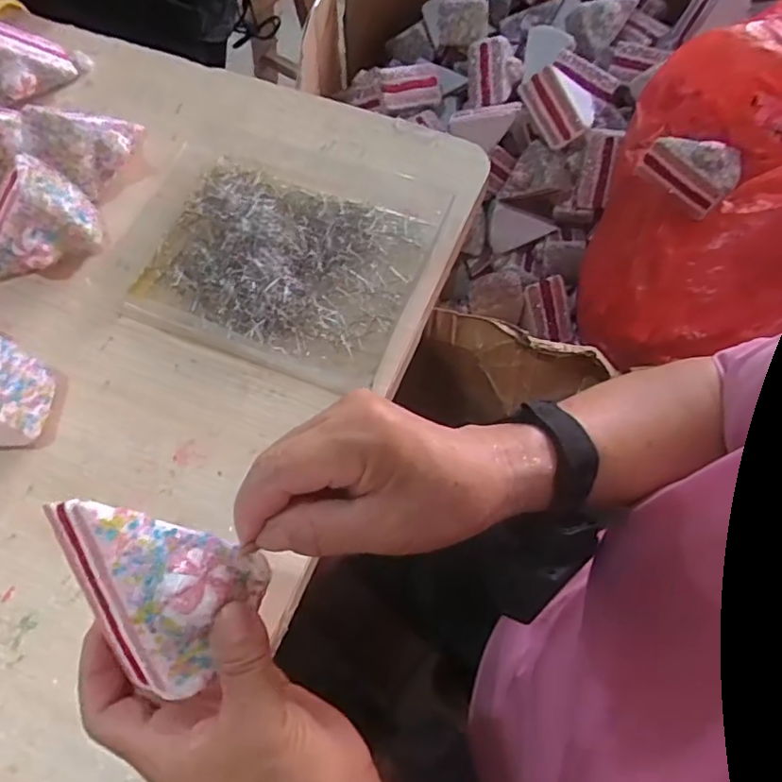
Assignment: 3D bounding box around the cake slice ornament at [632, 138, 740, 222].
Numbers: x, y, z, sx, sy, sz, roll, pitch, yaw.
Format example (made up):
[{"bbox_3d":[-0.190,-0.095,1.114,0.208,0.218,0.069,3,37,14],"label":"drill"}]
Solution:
[{"bbox_3d":[0.330,-0.245,0.677,0.050,0.056,0.097,-35,67,-17],"label":"cake slice ornament"}]

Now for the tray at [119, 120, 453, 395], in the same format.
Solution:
[{"bbox_3d":[-0.086,-0.114,0.459,0.212,0.025,0.188,20,65,9],"label":"tray"}]

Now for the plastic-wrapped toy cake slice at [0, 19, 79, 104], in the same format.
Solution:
[{"bbox_3d":[-0.323,-0.286,0.526,0.090,0.064,0.059,-30,68,-15],"label":"plastic-wrapped toy cake slice"}]

